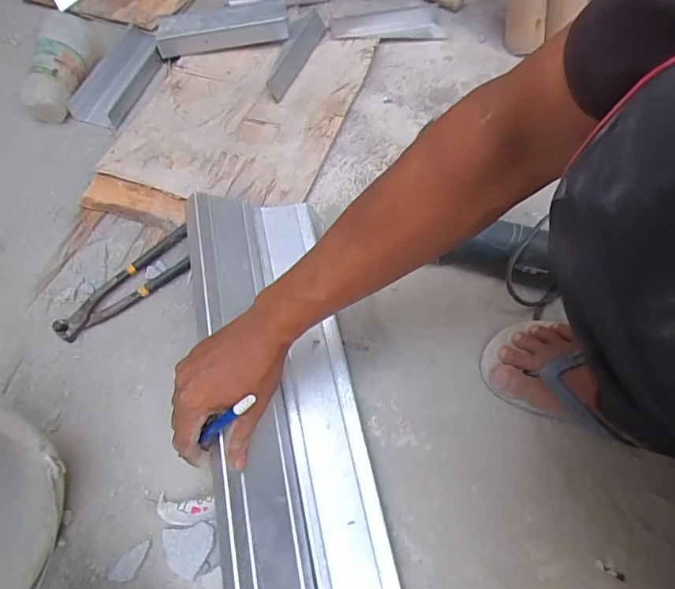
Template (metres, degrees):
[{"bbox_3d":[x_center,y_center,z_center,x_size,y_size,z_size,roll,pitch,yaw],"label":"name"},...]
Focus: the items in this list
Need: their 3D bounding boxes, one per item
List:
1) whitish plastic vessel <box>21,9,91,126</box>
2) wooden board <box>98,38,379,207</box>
[{"bbox_3d":[-0.436,-0.364,0.745,0.062,0.071,0.173,8,65,6],"label":"whitish plastic vessel"},{"bbox_3d":[-0.156,-0.296,0.738,0.325,0.019,0.370,18,66,10],"label":"wooden board"}]

